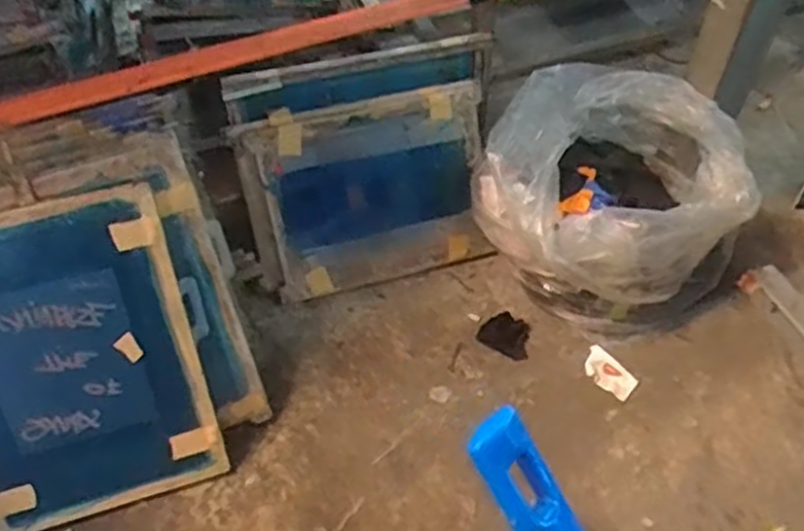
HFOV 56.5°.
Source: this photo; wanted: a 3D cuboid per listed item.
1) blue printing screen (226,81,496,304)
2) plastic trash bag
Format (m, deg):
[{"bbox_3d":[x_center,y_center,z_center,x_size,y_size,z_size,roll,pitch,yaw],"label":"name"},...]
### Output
[{"bbox_3d":[-0.064,-0.162,1.675,0.546,0.411,0.047,-13,19,-8],"label":"blue printing screen"},{"bbox_3d":[0.451,-0.149,1.640,0.554,0.345,0.461,13,53,8],"label":"plastic trash bag"}]

